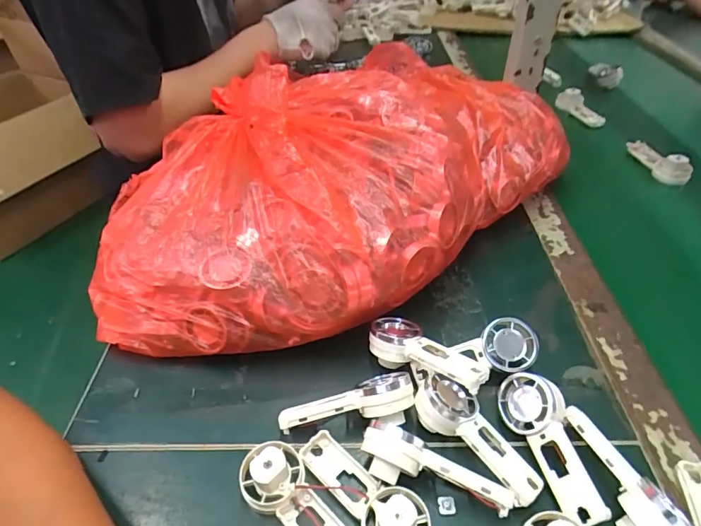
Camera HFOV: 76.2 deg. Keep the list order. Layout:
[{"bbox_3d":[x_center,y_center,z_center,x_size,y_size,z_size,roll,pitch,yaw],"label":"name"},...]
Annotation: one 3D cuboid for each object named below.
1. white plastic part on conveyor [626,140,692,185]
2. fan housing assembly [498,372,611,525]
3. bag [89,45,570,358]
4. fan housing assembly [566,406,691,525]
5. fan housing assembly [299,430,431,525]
[{"bbox_3d":[0.389,-0.134,0.564,0.032,0.033,0.090,-2,42,0],"label":"white plastic part on conveyor"},{"bbox_3d":[0.125,0.114,0.284,0.038,0.032,0.091,-4,42,-2],"label":"fan housing assembly"},{"bbox_3d":[0.000,-0.088,0.445,0.505,0.143,0.271,-27,47,-25],"label":"bag"},{"bbox_3d":[0.157,0.131,0.267,0.024,0.034,0.090,-14,43,-13],"label":"fan housing assembly"},{"bbox_3d":[0.005,0.137,0.269,0.093,0.028,0.036,32,52,32],"label":"fan housing assembly"}]

